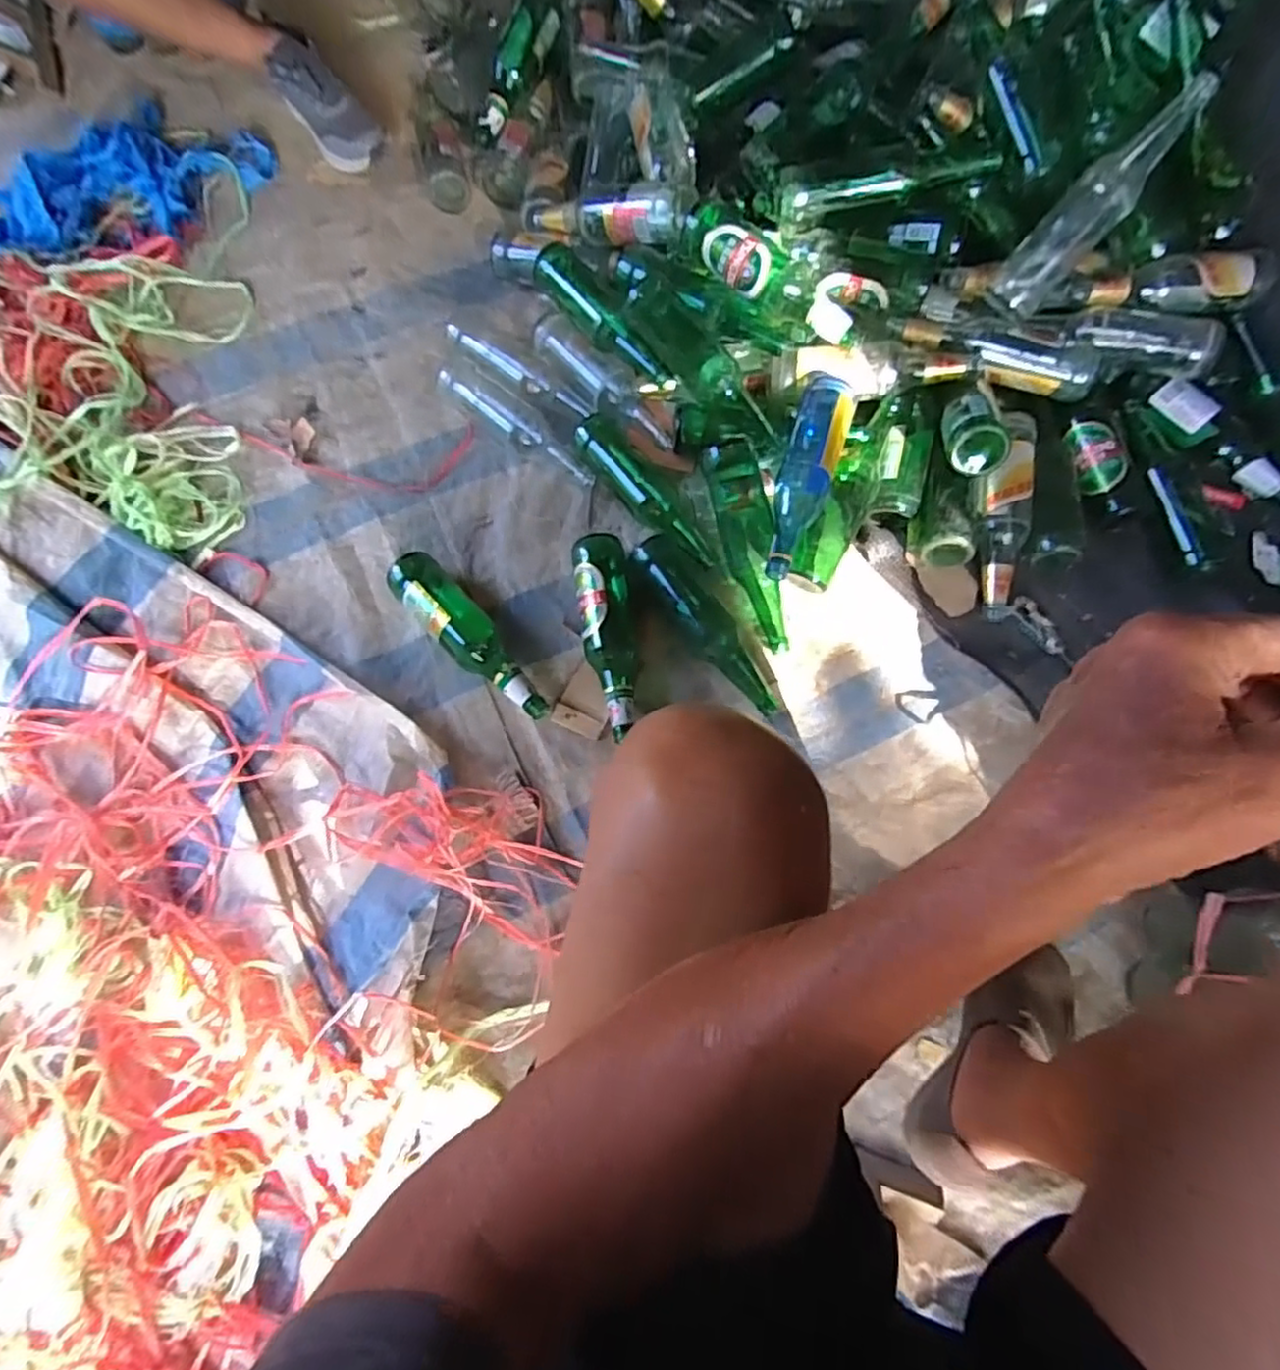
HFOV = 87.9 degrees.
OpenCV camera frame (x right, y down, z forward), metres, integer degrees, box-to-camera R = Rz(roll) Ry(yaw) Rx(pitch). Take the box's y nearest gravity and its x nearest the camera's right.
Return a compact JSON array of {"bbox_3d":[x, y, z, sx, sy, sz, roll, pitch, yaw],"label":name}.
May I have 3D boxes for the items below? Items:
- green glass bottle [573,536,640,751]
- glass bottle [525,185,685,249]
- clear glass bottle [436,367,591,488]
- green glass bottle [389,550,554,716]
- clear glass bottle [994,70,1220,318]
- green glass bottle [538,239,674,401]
[{"bbox_3d":[-0.039,-0.067,0.831,0.068,0.065,0.273,-8,71,-2],"label":"green glass bottle"},{"bbox_3d":[-0.064,-0.671,0.959,0.306,0.059,0.057,28,72,34],"label":"glass bottle"},{"bbox_3d":[-0.168,-0.363,0.943,0.270,0.056,0.067,38,75,13],"label":"clear glass bottle"},{"bbox_3d":[-0.210,-0.058,0.832,0.067,0.063,0.275,-42,75,-13],"label":"green glass bottle"},{"bbox_3d":[0.560,-0.594,0.824,0.076,0.055,0.283,47,111,15],"label":"clear glass bottle"},{"bbox_3d":[-0.042,-0.510,0.938,0.079,0.069,0.284,-36,75,-9],"label":"green glass bottle"}]

